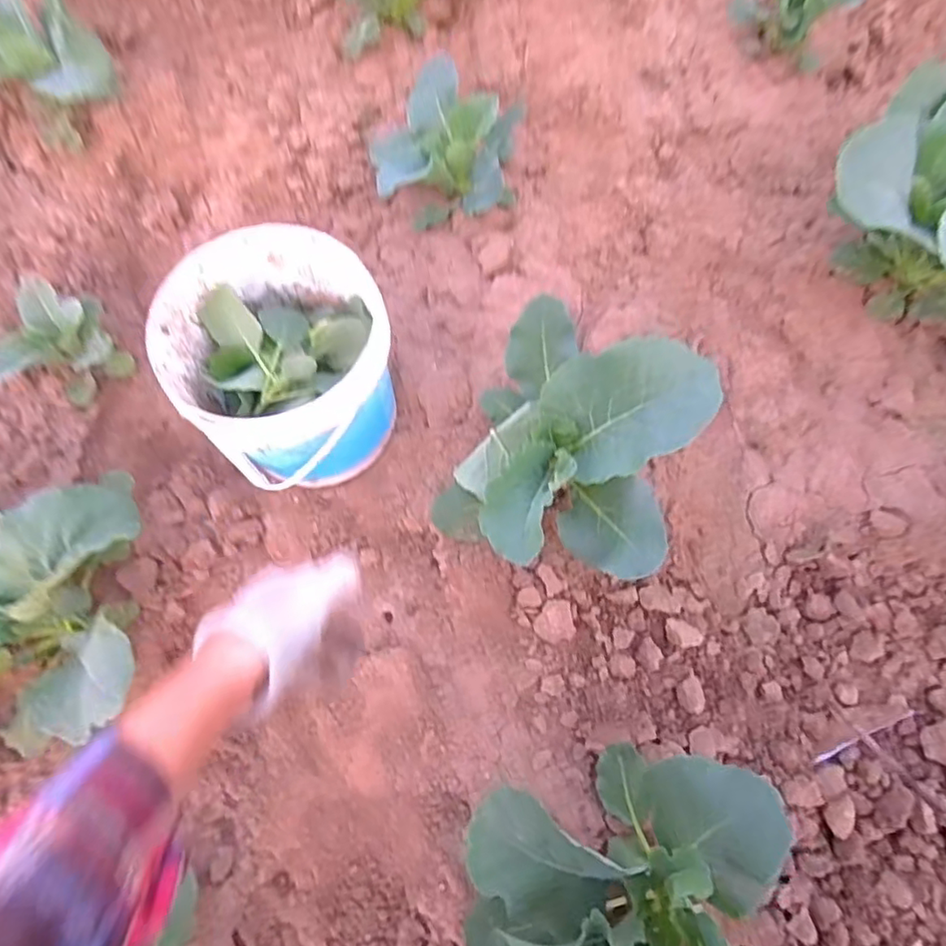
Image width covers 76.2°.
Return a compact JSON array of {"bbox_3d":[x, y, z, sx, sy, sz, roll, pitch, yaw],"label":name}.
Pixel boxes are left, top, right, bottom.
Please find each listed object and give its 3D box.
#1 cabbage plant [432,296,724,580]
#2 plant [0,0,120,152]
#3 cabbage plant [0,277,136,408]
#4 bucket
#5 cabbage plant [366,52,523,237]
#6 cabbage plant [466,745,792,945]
[{"bbox_3d":[0.093,-0.023,0.592,0.216,0.152,0.240,20,72,8],"label":"cabbage plant"},{"bbox_3d":[-0.621,-0.567,0.844,0.228,0.133,0.207,42,76,14],"label":"plant"},{"bbox_3d":[-0.488,-0.152,0.736,0.125,0.085,0.122,0,71,1],"label":"cabbage plant"},{"bbox_3d":[-0.193,-0.113,0.657,0.208,0.191,0.218,0,71,1],"label":"bucket"},{"bbox_3d":[-0.034,-0.430,0.790,0.176,0.134,0.182,4,71,2],"label":"cabbage plant"},{"bbox_3d":[0.145,0.371,0.453,0.218,0.175,0.297,-23,71,-5],"label":"cabbage plant"}]

